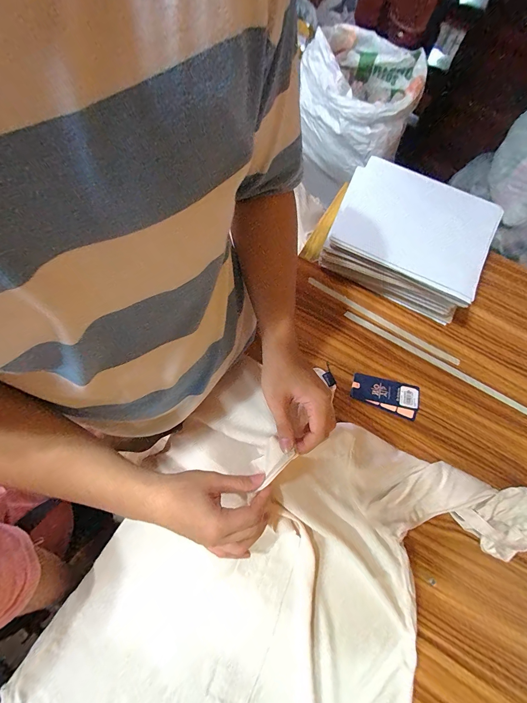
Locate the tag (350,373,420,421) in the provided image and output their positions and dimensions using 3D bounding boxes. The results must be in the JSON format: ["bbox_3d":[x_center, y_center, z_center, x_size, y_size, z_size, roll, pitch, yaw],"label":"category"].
[{"bbox_3d":[0.214,0.078,0.531,0.117,0.004,0.056,14,72,2],"label":"tag"}]

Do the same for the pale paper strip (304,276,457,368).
[{"bbox_3d":[0.223,-0.059,0.575,0.313,0.004,0.017,32,74,8],"label":"pale paper strip"}]

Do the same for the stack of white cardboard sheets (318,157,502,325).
[{"bbox_3d":[0.264,-0.208,0.570,0.265,0.108,0.209,24,73,5],"label":"stack of white cardboard sheets"}]

